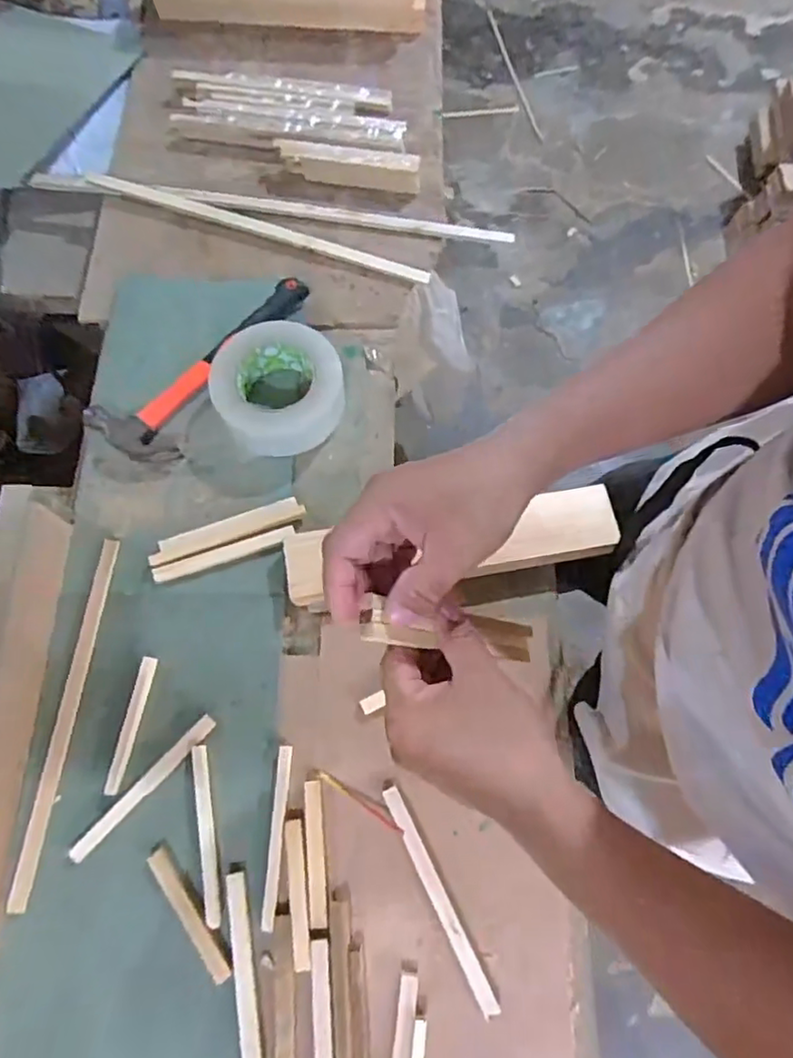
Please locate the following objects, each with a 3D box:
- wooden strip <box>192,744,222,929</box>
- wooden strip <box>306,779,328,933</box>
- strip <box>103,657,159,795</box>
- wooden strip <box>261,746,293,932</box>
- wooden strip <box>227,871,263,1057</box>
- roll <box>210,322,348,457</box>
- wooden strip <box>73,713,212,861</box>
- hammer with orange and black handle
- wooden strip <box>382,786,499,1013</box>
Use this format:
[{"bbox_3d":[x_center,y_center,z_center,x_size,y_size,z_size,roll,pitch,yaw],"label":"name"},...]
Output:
[{"bbox_3d":[-0.157,0.250,0.511,0.013,0.009,0.135,-12,69,-5],"label":"wooden strip"},{"bbox_3d":[-0.067,0.266,0.510,0.014,0.005,0.107,-6,69,-3],"label":"wooden strip"},{"bbox_3d":[-0.231,0.170,0.540,0.014,0.004,0.114,9,69,3],"label":"strip"},{"bbox_3d":[-0.099,0.253,0.515,0.011,0.008,0.136,2,68,0],"label":"wooden strip"},{"bbox_3d":[-0.117,0.340,0.477,0.016,0.006,0.133,-11,69,-5],"label":"wooden strip"},{"bbox_3d":[-0.119,-0.144,0.633,0.124,0.065,0.125,0,68,-1],"label":"roll"},{"bbox_3d":[-0.213,0.218,0.524,0.013,0.004,0.147,41,74,14],"label":"wooden strip"},{"bbox_3d":[-0.204,-0.183,0.669,0.103,0.027,0.271,35,72,12],"label":"hammer with orange and black handle"},{"bbox_3d":[0.034,0.293,0.494,0.014,0.013,0.175,-25,71,-10],"label":"wooden strip"}]

